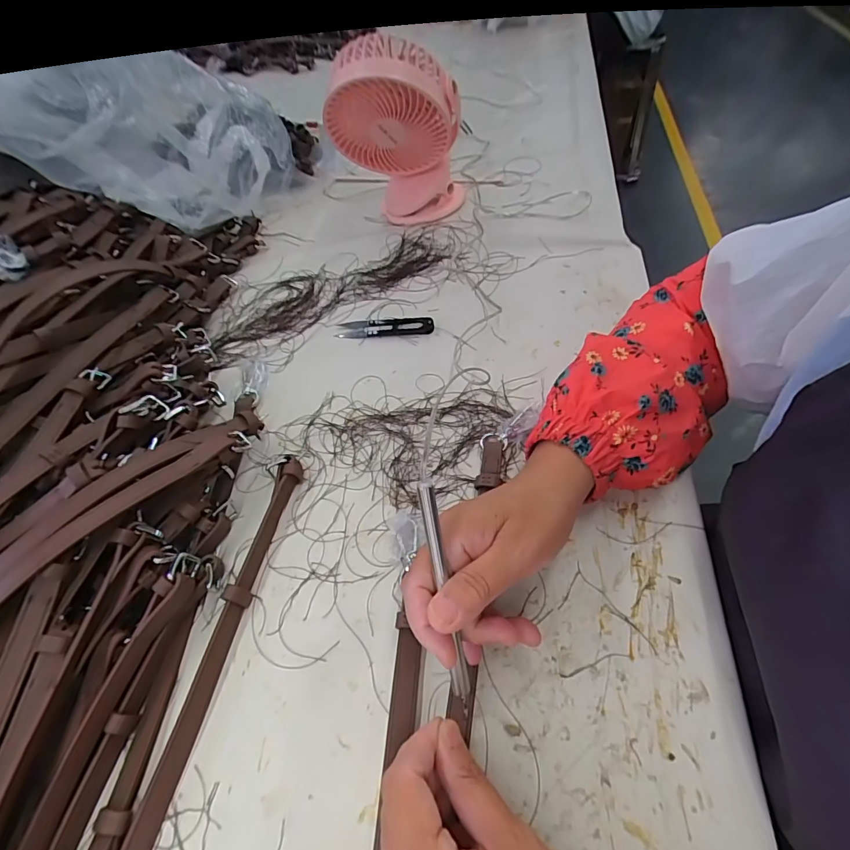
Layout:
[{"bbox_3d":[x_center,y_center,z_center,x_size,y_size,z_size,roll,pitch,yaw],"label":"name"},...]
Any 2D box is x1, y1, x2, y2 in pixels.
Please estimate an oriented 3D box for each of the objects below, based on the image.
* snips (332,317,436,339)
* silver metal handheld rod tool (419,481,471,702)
[{"bbox_3d":[-0.042,-0.103,0.461,0.102,0.006,0.026,-1,54,5],"label":"snips"},{"bbox_3d":[0.011,0.092,0.241,0.009,0.127,0.009,-11,9,-2],"label":"silver metal handheld rod tool"}]

